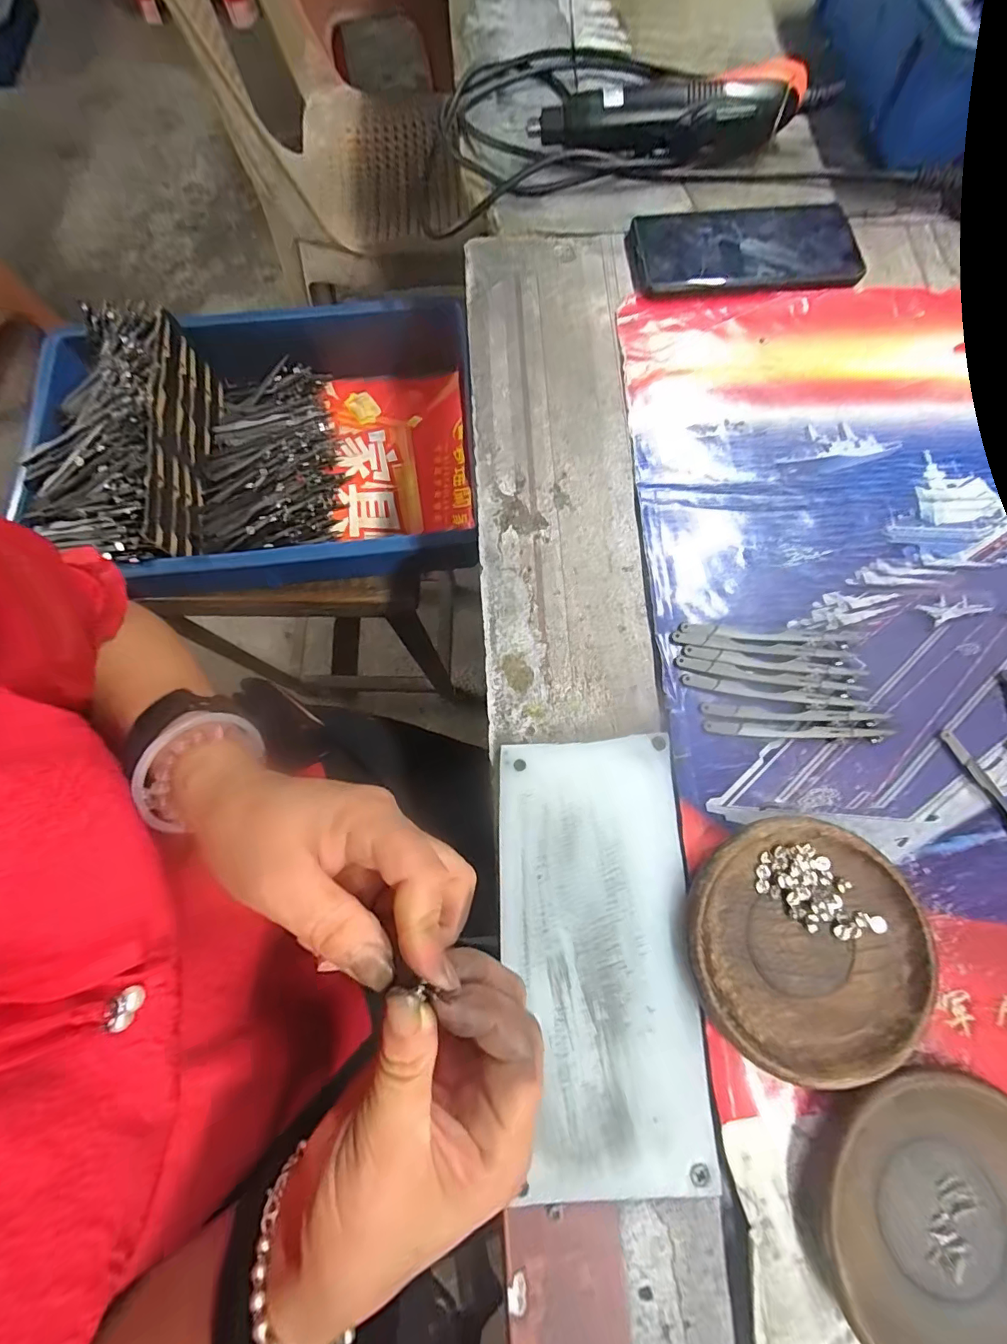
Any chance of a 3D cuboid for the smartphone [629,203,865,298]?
[{"bbox_3d":[0.176,-0.316,0.358,0.161,0.013,0.081,-8,75,-3],"label":"smartphone"}]

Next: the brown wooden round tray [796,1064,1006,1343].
[{"bbox_3d":[0.188,0.235,0.204,0.108,0.015,0.113,0,75,-1],"label":"brown wooden round tray"}]

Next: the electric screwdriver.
[{"bbox_3d":[0.130,-0.433,0.376,0.211,0.042,0.036,-7,75,-3],"label":"electric screwdriver"}]

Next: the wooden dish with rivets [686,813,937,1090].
[{"bbox_3d":[0.145,0.130,0.231,0.109,0.017,0.110,0,75,-1],"label":"wooden dish with rivets"}]

